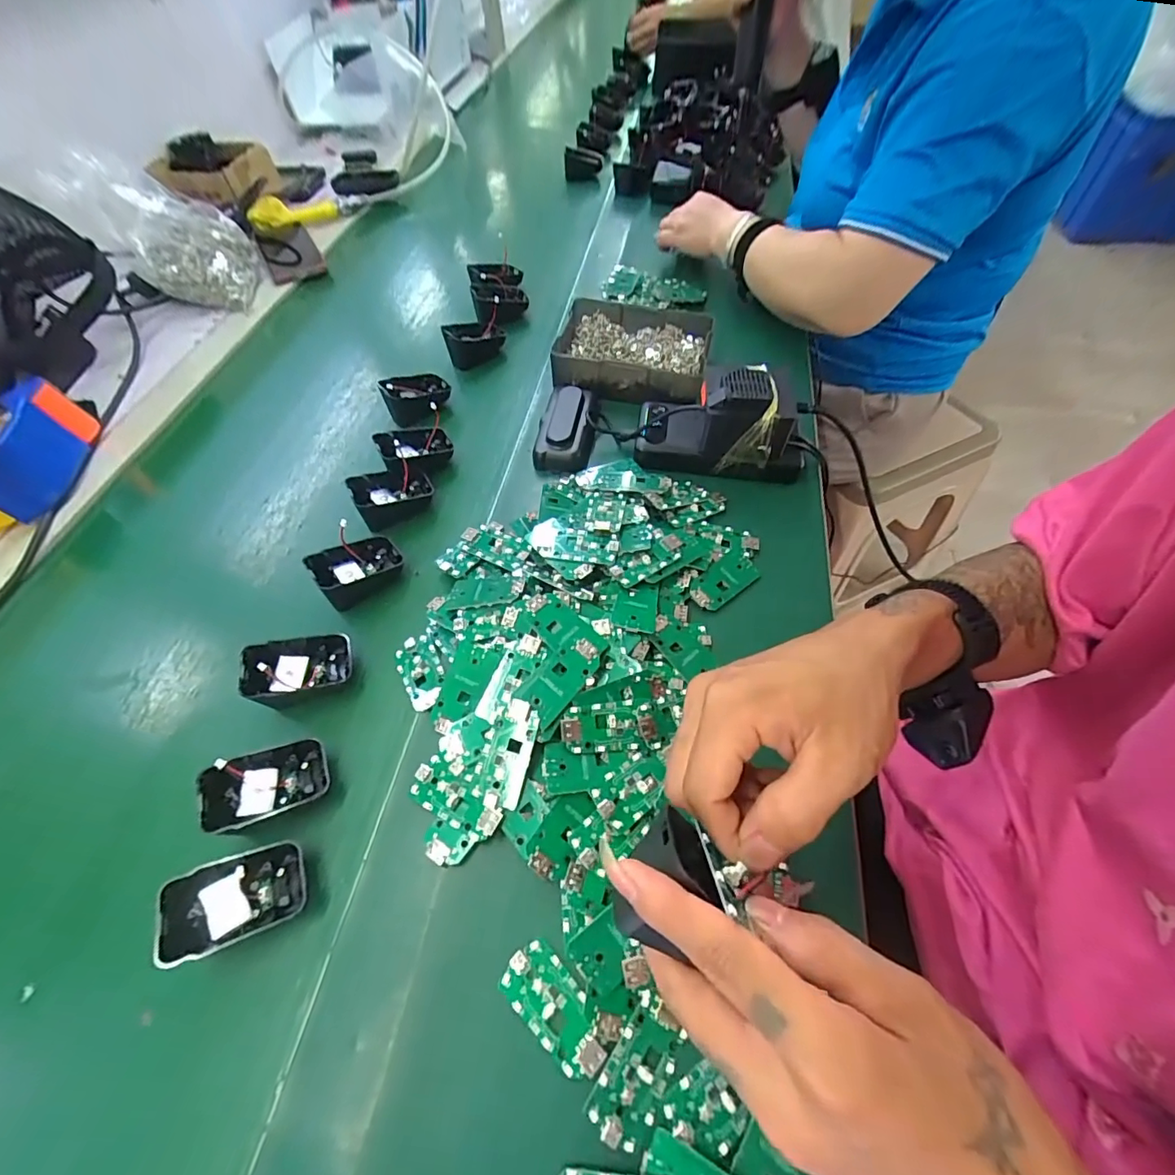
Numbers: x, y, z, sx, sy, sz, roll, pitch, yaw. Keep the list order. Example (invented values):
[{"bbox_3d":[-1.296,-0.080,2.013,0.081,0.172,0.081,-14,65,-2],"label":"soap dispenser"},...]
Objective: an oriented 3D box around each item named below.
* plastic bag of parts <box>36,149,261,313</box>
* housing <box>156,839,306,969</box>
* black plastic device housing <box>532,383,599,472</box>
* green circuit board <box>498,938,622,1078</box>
[{"bbox_3d":[-0.545,-0.476,0.677,0.190,0.143,0.119,14,58,11],"label":"plastic bag of parts"},{"bbox_3d":[-0.201,0.179,0.294,0.070,0.021,0.044,-2,55,-34],"label":"housing"},{"bbox_3d":[-0.018,-0.165,0.509,0.054,0.033,0.107,5,56,6],"label":"black plastic device housing"},{"bbox_3d":[-0.016,0.223,0.274,0.065,0.007,0.033,33,63,22],"label":"green circuit board"}]

